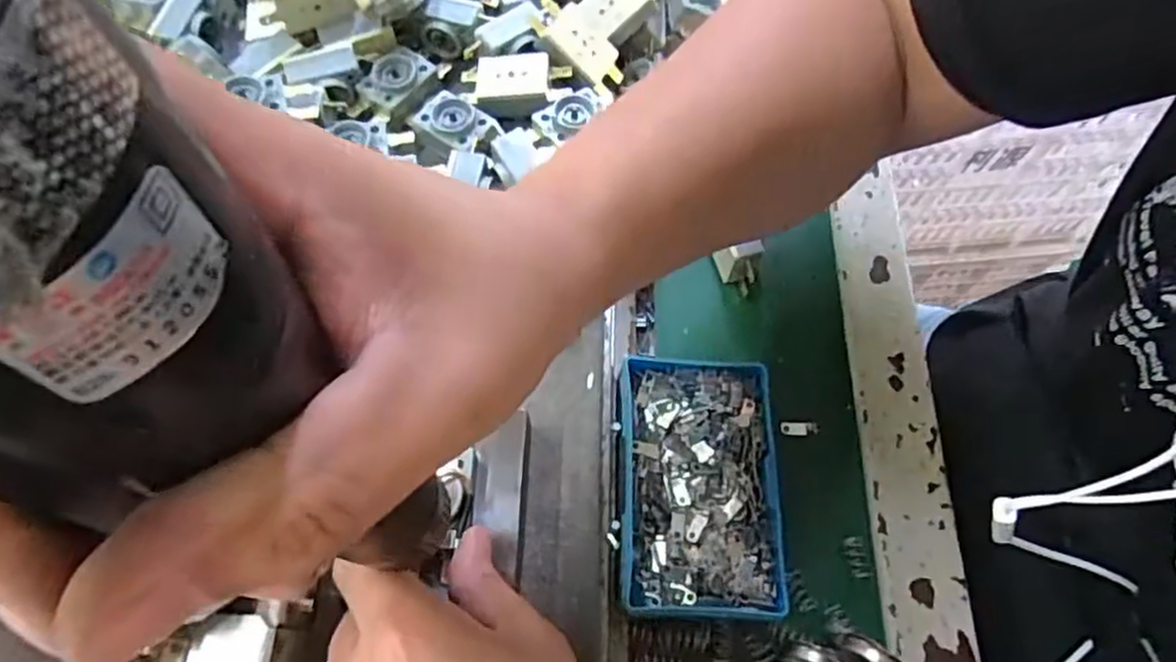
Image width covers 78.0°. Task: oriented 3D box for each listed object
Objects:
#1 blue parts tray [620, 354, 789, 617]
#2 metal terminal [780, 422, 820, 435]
[{"bbox_3d":[0.050,0.069,0.334,0.069,0.020,0.114,1,65,-1],"label":"blue parts tray"},{"bbox_3d":[0.105,0.048,0.361,0.018,0.004,0.007,2,65,-1],"label":"metal terminal"}]

